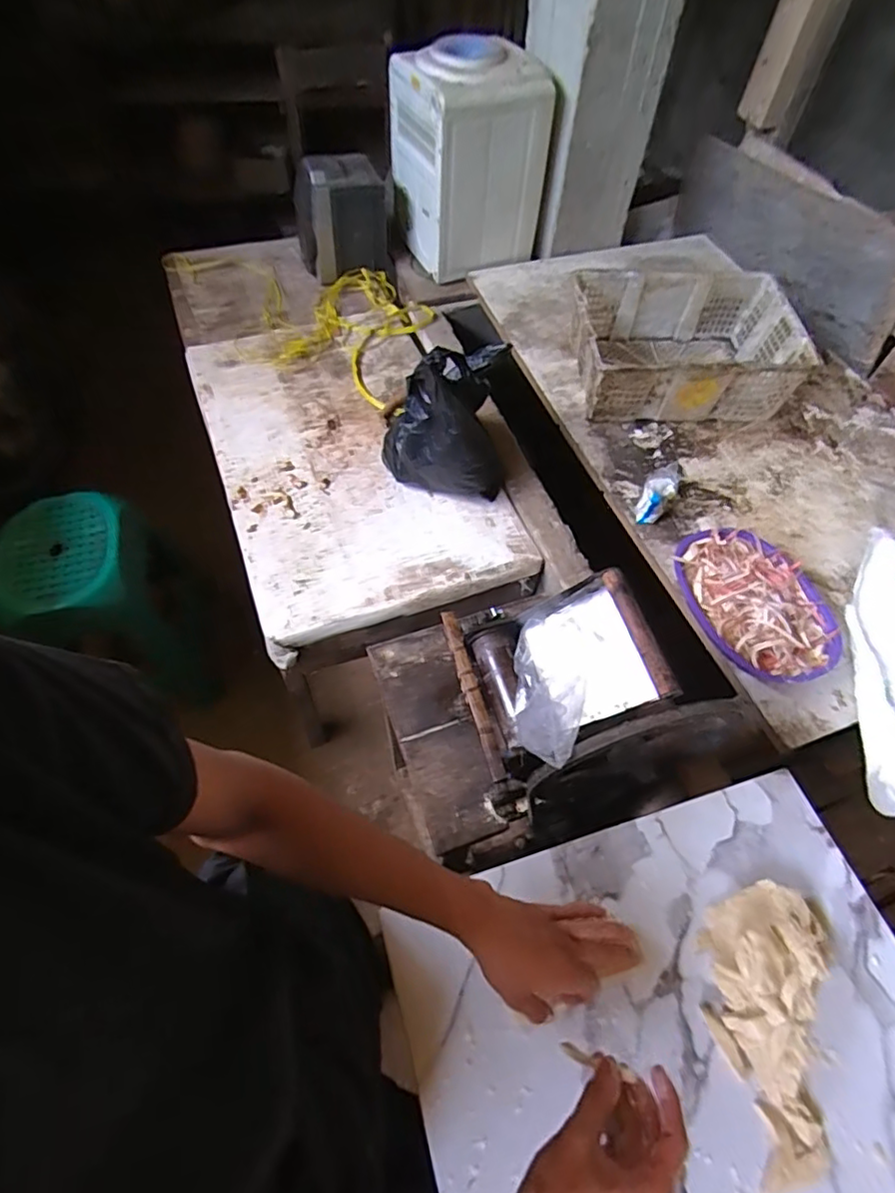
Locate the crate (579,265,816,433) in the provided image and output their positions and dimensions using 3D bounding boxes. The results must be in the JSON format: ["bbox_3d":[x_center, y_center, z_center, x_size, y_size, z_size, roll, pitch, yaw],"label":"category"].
[{"bbox_3d":[0.530,-0.575,1.345,0.464,0.173,0.380,5,59,0],"label":"crate"}]

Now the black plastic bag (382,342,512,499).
[{"bbox_3d":[-0.004,-0.336,1.140,0.236,0.282,0.198,-5,59,-6],"label":"black plastic bag"}]

